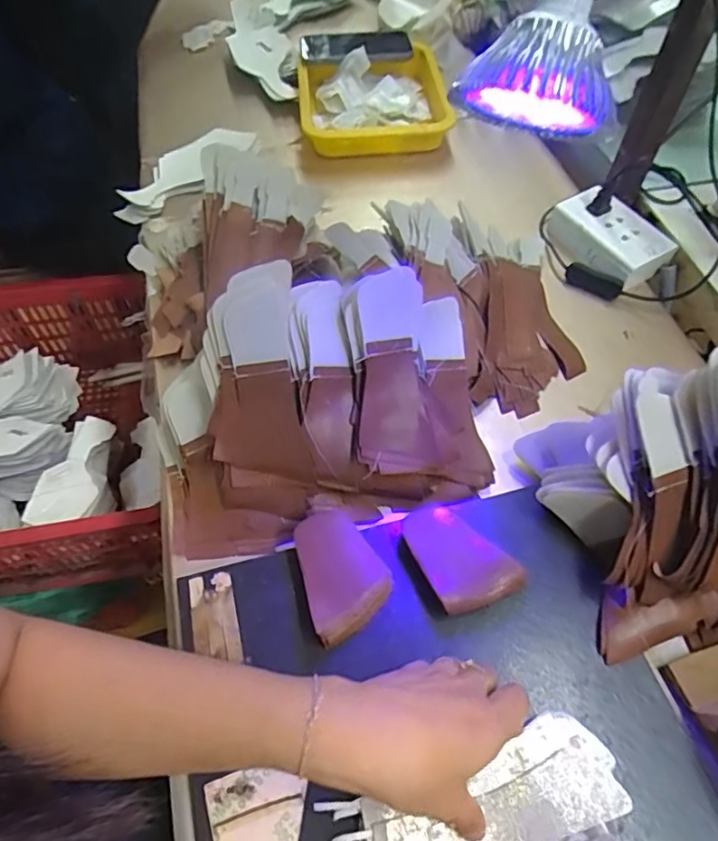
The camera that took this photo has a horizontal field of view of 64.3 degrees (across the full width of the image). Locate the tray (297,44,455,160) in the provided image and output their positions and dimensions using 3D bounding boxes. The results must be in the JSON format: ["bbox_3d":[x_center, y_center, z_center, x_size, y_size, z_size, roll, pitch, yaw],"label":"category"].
[{"bbox_3d":[0.024,-0.446,0.798,0.214,0.042,0.198,-3,58,-3],"label":"tray"}]

